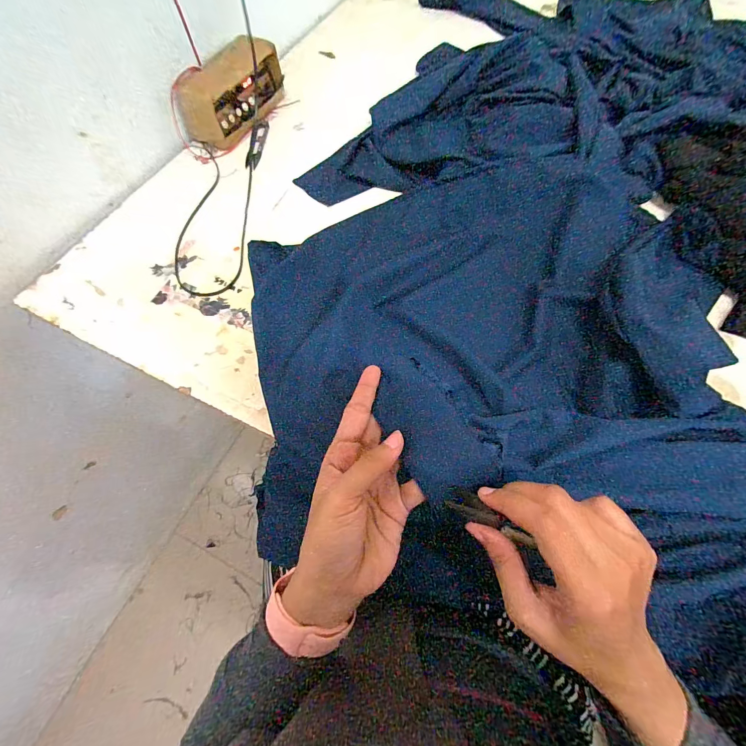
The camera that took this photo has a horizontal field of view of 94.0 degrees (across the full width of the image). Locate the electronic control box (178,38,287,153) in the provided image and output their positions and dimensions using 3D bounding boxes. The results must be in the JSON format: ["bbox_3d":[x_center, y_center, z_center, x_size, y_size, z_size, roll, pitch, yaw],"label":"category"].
[{"bbox_3d":[-0.229,-0.466,0.573,0.073,0.087,0.189,27,69,13],"label":"electronic control box"}]

